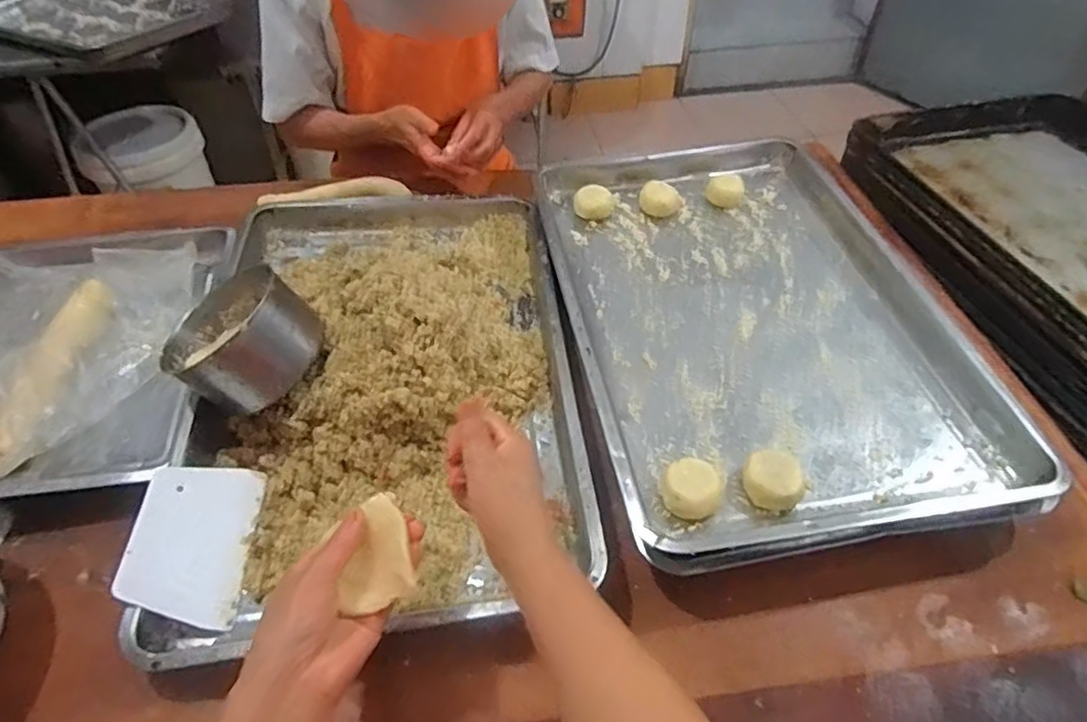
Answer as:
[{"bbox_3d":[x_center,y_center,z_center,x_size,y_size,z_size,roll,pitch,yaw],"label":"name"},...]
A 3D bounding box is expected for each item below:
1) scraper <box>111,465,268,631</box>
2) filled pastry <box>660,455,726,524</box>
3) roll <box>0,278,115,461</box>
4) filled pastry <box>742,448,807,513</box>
[{"bbox_3d":[-0.314,0.158,0.574,0.094,0.008,0.148,21,43,-27],"label":"scraper"},{"bbox_3d":[0.135,0.115,0.577,0.052,0.033,0.062,20,51,18],"label":"filled pastry"},{"bbox_3d":[-0.554,-0.006,0.718,0.064,0.045,0.266,-4,48,-3],"label":"roll"},{"bbox_3d":[0.210,0.110,0.584,0.053,0.030,0.050,0,47,0],"label":"filled pastry"}]

